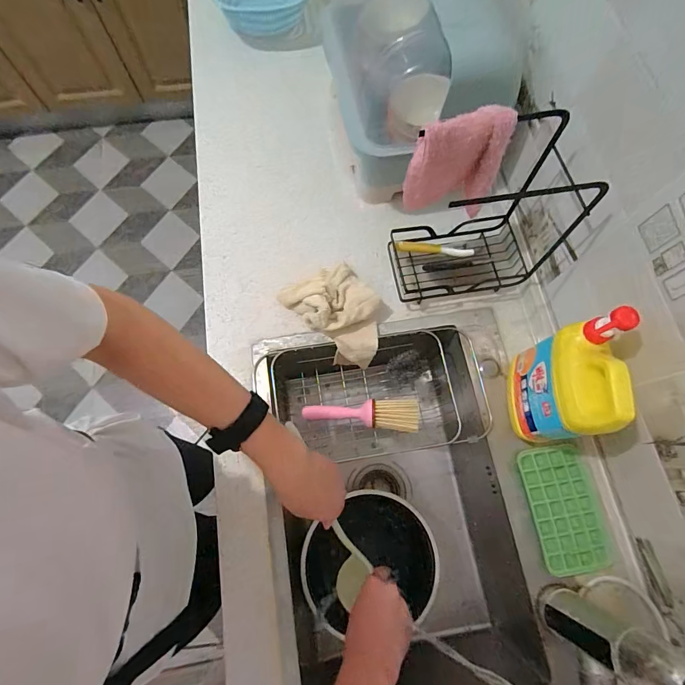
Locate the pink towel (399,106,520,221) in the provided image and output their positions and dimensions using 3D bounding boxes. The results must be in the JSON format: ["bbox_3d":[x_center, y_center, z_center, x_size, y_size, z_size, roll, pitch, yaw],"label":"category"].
[{"bbox_3d":[0.157,-0.244,0.549,0.123,0.149,0.050,-14,73,-6],"label":"pink towel"}]

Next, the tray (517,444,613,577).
[{"bbox_3d":[0.348,0.258,0.609,0.101,0.020,0.179,-6,72,-3],"label":"tray"}]

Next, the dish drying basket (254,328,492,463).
[{"bbox_3d":[0.055,0.092,0.708,0.379,0.083,0.191,-6,72,-3],"label":"dish drying basket"}]

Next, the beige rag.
[{"bbox_3d":[-0.001,-0.055,0.711,0.130,0.112,0.186,-43,78,-14],"label":"beige rag"}]

